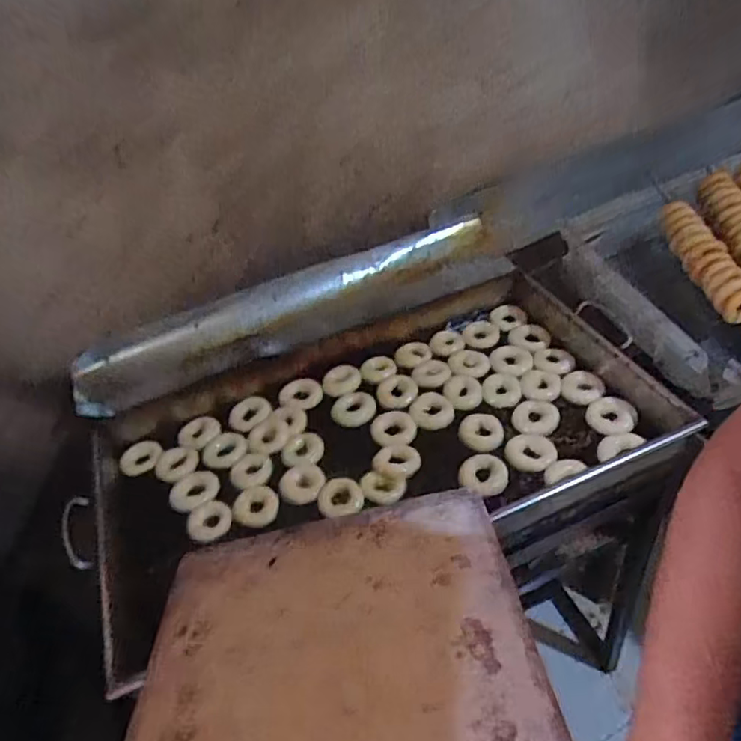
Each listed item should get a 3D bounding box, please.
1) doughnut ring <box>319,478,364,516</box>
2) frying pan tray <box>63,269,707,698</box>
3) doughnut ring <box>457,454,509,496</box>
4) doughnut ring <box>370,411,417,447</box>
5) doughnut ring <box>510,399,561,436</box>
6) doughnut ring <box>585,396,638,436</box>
[{"bbox_3d":[-0.048,0.195,0.906,0.070,0.016,0.065,-5,41,4],"label":"doughnut ring"},{"bbox_3d":[-0.011,0.106,0.946,0.937,0.137,0.490,-20,43,-13],"label":"frying pan tray"},{"bbox_3d":[0.170,0.163,0.901,0.074,0.032,0.068,-5,41,4],"label":"doughnut ring"},{"bbox_3d":[0.038,0.096,0.982,0.075,0.016,0.070,-5,41,4],"label":"doughnut ring"},{"bbox_3d":[0.273,0.076,0.978,0.073,0.013,0.074,-5,41,4],"label":"doughnut ring"},{"bbox_3d":[0.386,0.072,0.949,0.074,0.017,0.077,-5,41,4],"label":"doughnut ring"}]

